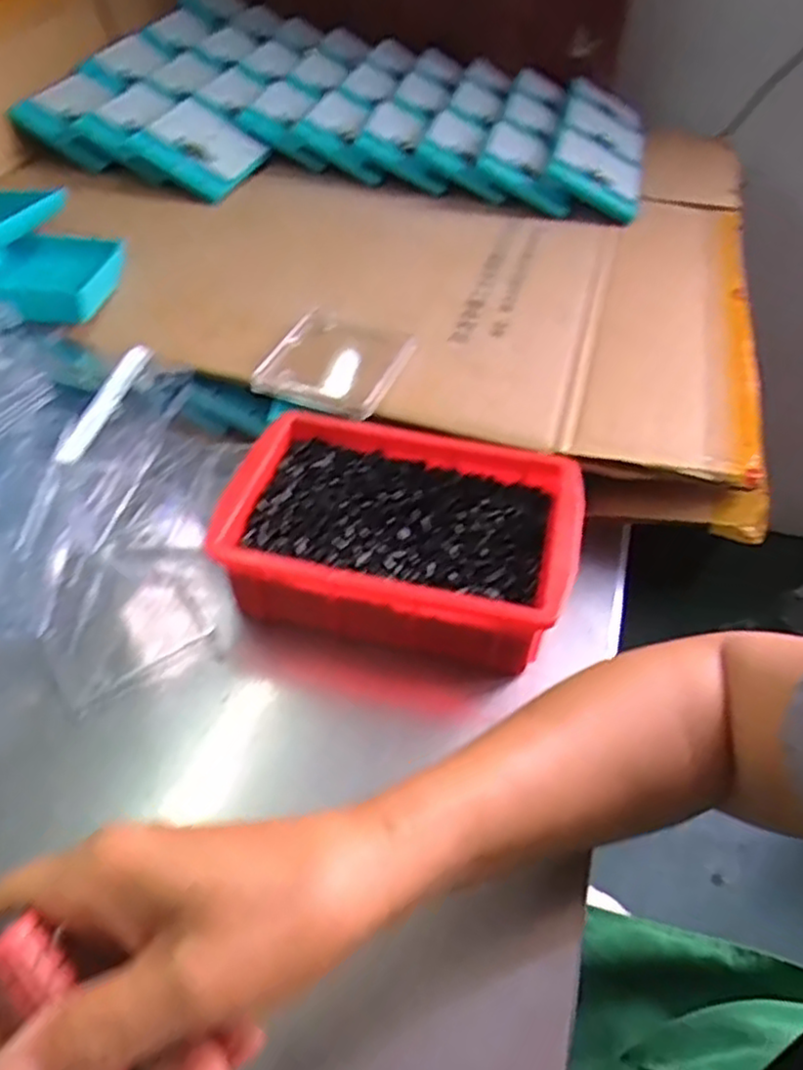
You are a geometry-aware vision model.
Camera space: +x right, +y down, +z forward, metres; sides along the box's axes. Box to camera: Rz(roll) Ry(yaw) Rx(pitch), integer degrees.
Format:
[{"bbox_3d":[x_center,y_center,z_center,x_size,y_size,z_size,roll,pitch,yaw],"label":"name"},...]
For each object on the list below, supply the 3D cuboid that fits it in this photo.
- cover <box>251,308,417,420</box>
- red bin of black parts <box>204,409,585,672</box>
[{"bbox_3d":[-0.044,-0.128,0.515,0.089,0.014,0.101,16,48,13],"label":"cover"},{"bbox_3d":[0.000,0.003,0.442,0.199,0.066,0.138,11,47,9],"label":"red bin of black parts"}]

